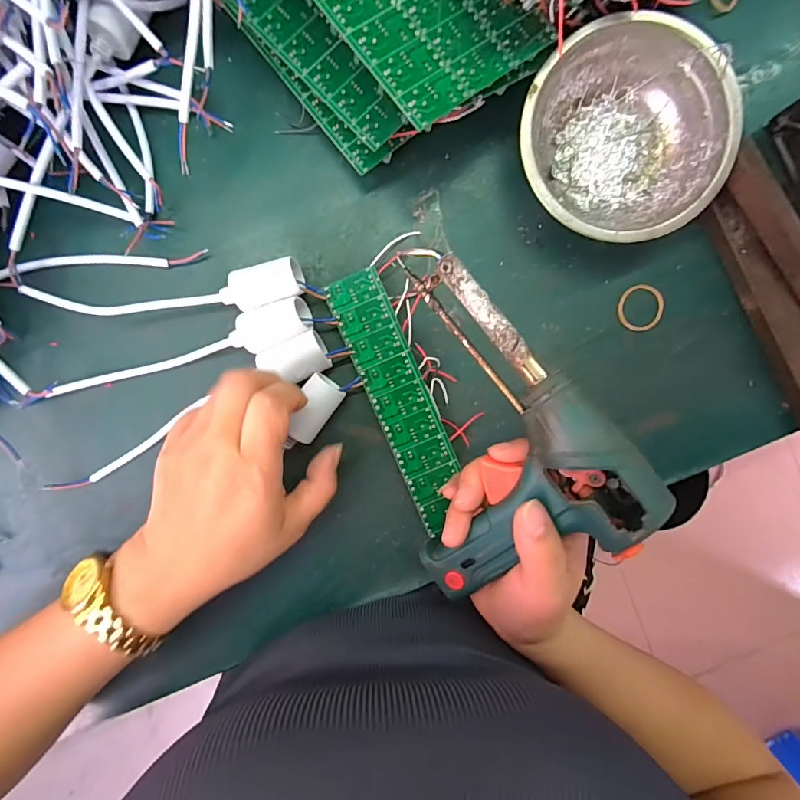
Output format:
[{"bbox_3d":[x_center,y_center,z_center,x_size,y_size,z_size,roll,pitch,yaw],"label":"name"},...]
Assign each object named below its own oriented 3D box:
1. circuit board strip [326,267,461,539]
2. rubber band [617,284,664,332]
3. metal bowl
[{"bbox_3d":[0.001,0.001,0.312,0.038,0.013,0.178,-23,95,0],"label":"circuit board strip"},{"bbox_3d":[0.171,-0.065,0.317,0.031,0.004,0.033,5,94,-2],"label":"rubber band"},{"bbox_3d":[0.139,-0.165,0.289,0.125,0.042,0.121,0,94,-2],"label":"metal bowl"}]

